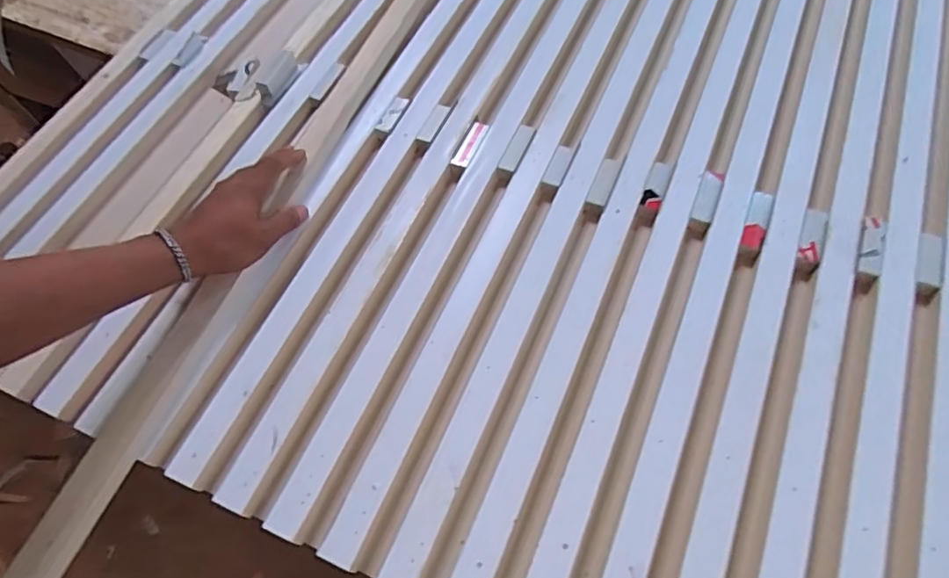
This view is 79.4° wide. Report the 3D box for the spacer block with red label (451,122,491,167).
[{"bbox_3d":[-0.004,-0.159,0.628,0.019,0.008,0.061,22,64,15],"label":"spacer block with red label"}]

